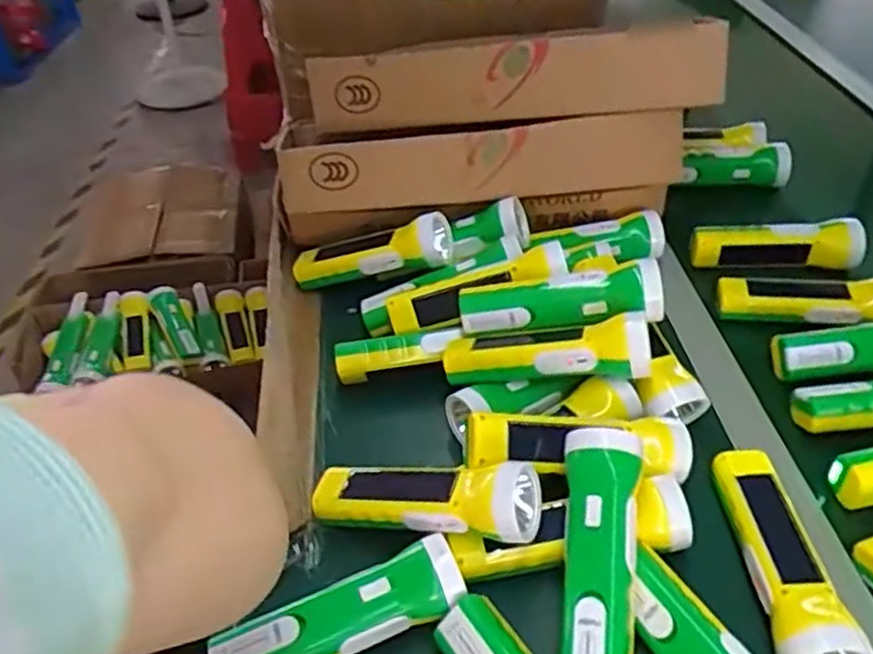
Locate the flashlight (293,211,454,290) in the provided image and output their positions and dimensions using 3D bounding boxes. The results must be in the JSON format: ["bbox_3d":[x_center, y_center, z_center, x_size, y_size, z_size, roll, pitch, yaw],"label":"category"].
[{"bbox_3d":[-0.068,-0.075,0.735,0.174,0.043,0.051,-12,38,17],"label":"flashlight"}]

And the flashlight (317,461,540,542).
[{"bbox_3d":[-0.012,0.123,0.523,0.170,0.047,0.054,-3,38,24],"label":"flashlight"}]

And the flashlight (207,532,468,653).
[{"bbox_3d":[-0.063,0.191,0.474,0.165,0.036,0.048,-17,43,-16],"label":"flashlight"}]

